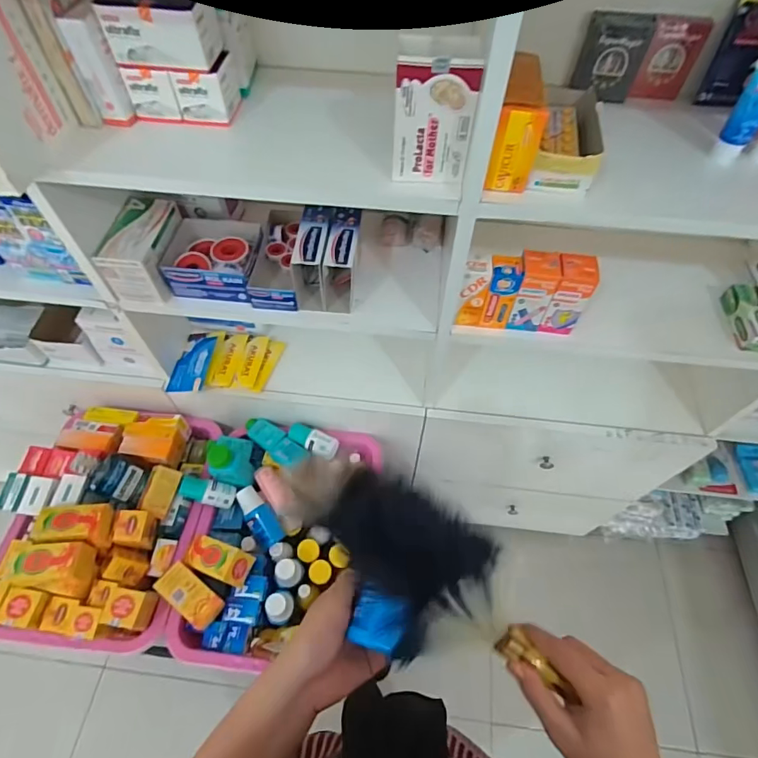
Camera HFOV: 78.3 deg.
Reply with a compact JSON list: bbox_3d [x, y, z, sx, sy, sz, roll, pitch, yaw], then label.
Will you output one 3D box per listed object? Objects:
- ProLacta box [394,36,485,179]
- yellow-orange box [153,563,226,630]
[{"bbox_3d":[0.055,-0.259,0.454,0.074,0.117,0.043,7,57,4],"label":"ProLacta box"},{"bbox_3d":[-0.296,0.339,0.729,0.103,0.024,0.051,41,64,2],"label":"yellow-orange box"}]

